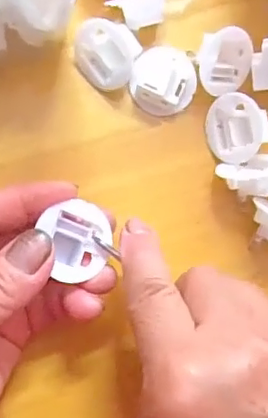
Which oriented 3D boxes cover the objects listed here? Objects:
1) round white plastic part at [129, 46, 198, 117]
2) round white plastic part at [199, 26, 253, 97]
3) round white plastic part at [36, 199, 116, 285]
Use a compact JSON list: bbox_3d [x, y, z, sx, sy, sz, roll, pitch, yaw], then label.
[{"bbox_3d":[0.015,-0.063,0.286,0.031,0.013,0.031,1,84,-8],"label":"round white plastic part"},{"bbox_3d":[0.045,-0.073,0.286,0.028,0.013,0.031,-6,118,-23],"label":"round white plastic part"},{"bbox_3d":[-0.023,0.013,0.237,0.028,0.010,0.031,-1,85,-8],"label":"round white plastic part"}]

